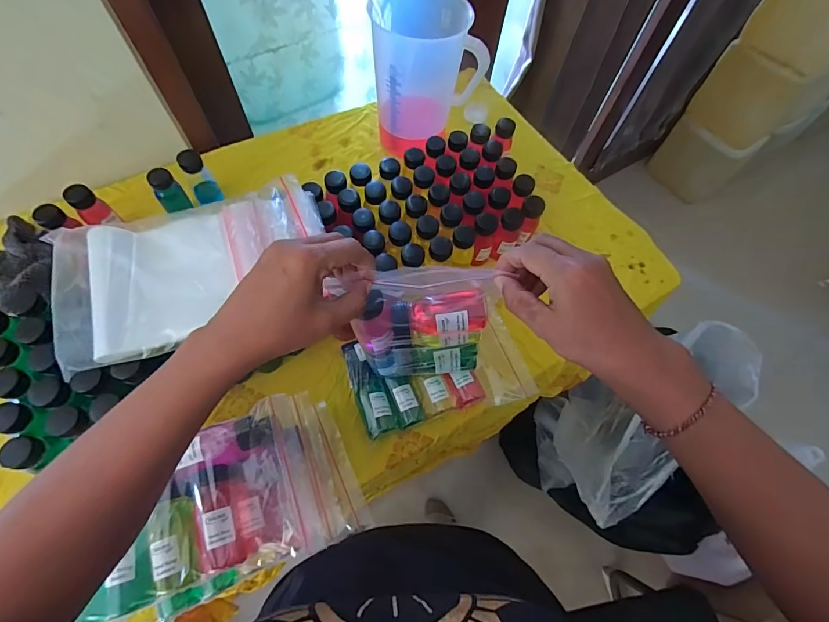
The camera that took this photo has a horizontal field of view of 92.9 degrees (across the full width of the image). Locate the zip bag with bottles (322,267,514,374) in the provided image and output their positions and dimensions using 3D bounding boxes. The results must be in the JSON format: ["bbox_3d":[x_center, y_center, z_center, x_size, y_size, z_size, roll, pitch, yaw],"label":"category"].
[{"bbox_3d":[0.001,0.022,0.404,0.144,0.200,0.030,-3,64,-4],"label":"zip bag with bottles"}]

